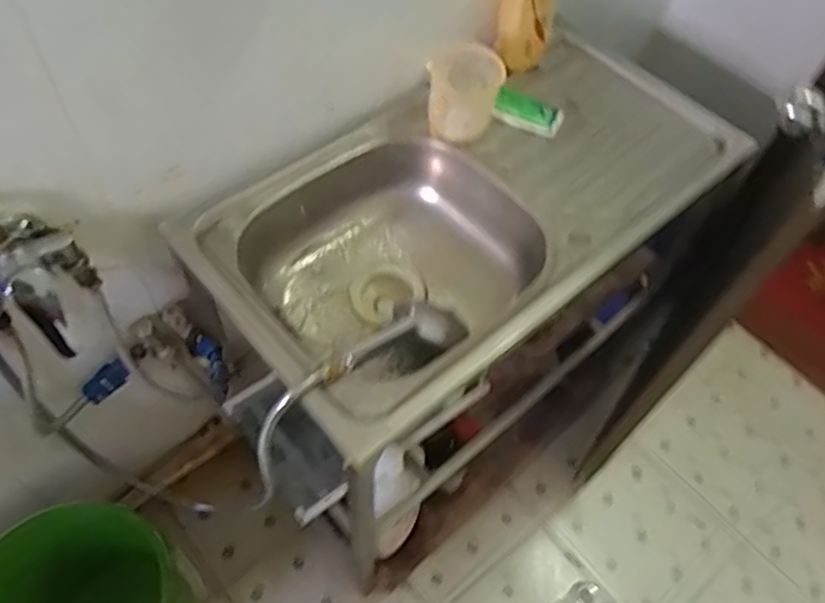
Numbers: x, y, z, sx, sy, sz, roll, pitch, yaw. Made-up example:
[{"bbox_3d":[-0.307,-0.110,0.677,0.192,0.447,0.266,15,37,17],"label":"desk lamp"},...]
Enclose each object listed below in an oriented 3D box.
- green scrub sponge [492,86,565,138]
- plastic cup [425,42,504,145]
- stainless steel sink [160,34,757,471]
[{"bbox_3d":[0.164,-0.266,0.921,0.100,0.025,0.043,18,56,-9],"label":"green scrub sponge"},{"bbox_3d":[0.067,-0.281,0.888,0.095,0.100,0.106,-2,56,-7],"label":"plastic cup"},{"bbox_3d":[0.092,-0.114,0.910,0.722,0.138,0.385,-33,64,-24],"label":"stainless steel sink"}]

